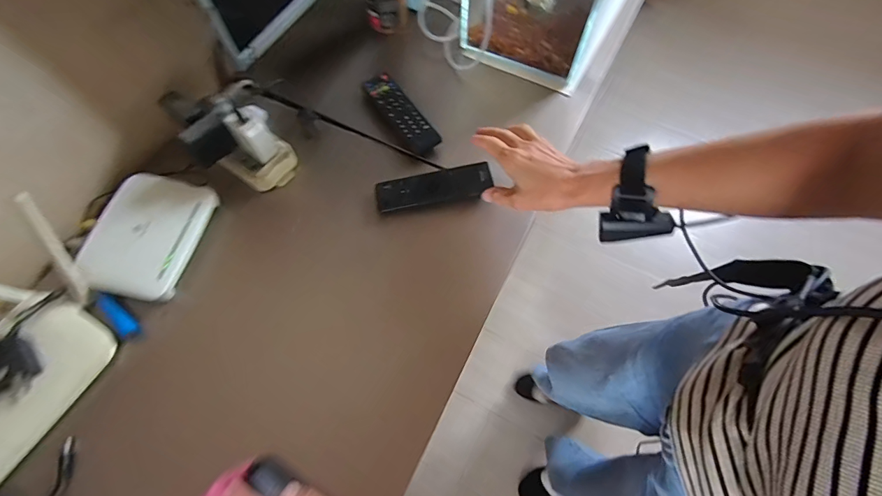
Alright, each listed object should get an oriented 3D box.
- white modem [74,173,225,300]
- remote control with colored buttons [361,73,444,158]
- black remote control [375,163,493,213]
[{"bbox_3d":[-0.358,-0.017,0.489,0.116,0.023,0.146,12,70,7],"label":"white modem"},{"bbox_3d":[-0.059,-0.193,0.571,0.043,0.017,0.151,-31,71,-10],"label":"remote control with colored buttons"},{"bbox_3d":[-0.009,-0.077,0.520,0.145,0.019,0.046,-10,69,-2],"label":"black remote control"}]

